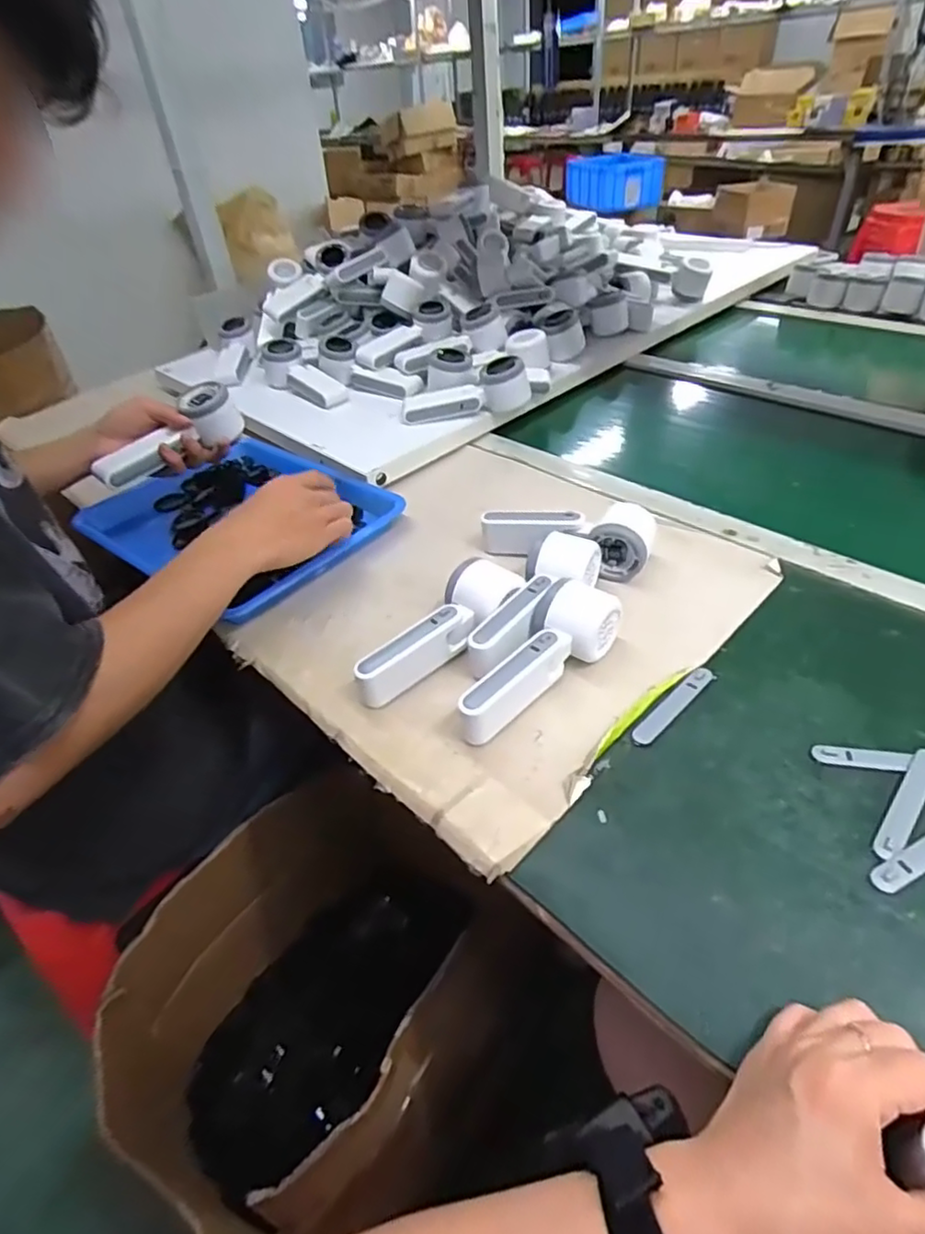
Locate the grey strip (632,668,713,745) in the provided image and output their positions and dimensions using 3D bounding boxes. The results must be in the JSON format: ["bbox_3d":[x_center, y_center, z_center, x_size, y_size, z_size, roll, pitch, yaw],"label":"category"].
[{"bbox_3d":[0.163,0.066,0.486,0.095,0.004,0.017,-35,49,-28],"label":"grey strip"}]

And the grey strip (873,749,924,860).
[{"bbox_3d":[0.287,0.119,0.407,0.015,0.004,0.093,29,55,31],"label":"grey strip"}]

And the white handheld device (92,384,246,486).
[{"bbox_3d":[-0.320,-0.196,0.707,0.052,0.056,0.159,31,66,34],"label":"white handheld device"}]

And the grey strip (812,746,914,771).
[{"bbox_3d":[0.294,0.099,0.433,0.096,0.005,0.015,6,43,13],"label":"grey strip"}]

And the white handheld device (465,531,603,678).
[{"bbox_3d":[0.065,-0.012,0.547,0.060,0.051,0.172,19,47,26],"label":"white handheld device"}]

